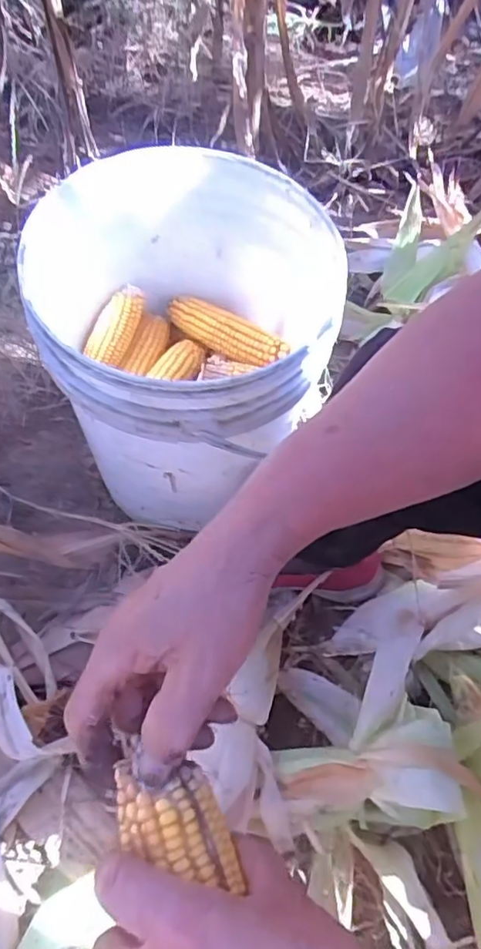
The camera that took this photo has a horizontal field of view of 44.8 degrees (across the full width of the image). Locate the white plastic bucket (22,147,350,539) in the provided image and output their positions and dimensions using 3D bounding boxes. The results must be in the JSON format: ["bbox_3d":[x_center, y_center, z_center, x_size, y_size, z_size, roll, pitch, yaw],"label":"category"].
[{"bbox_3d":[-0.048,-0.121,0.658,0.283,0.315,0.292,0,62,-1],"label":"white plastic bucket"}]

